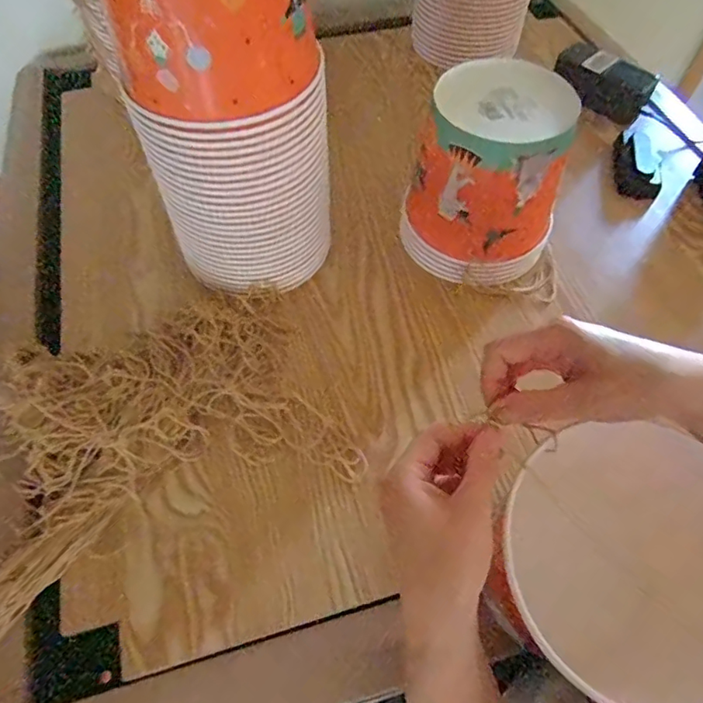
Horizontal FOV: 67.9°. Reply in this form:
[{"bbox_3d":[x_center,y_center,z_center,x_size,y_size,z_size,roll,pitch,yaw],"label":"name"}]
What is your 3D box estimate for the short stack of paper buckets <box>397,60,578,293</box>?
[{"bbox_3d":[0.135,-0.172,0.526,0.143,0.165,0.141,14,59,6],"label":"short stack of paper buckets"}]

